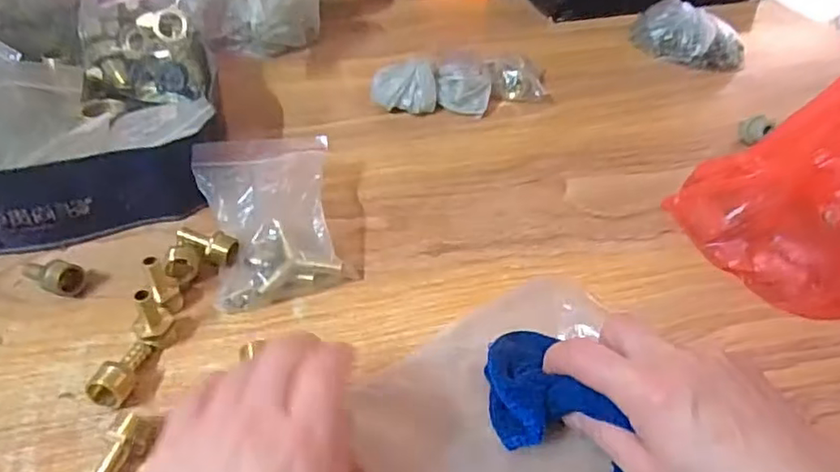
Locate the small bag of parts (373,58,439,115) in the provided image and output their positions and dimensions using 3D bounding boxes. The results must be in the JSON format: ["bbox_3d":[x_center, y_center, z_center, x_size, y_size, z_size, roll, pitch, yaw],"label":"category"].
[{"bbox_3d":[-0.014,-0.136,0.557,0.057,0.042,0.035,2,40,0],"label":"small bag of parts"}]

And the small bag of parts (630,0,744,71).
[{"bbox_3d":[0.286,-0.216,0.654,0.055,0.049,0.119,-22,45,-26],"label":"small bag of parts"}]

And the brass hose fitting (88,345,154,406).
[{"bbox_3d":[-0.162,0.074,0.329,0.018,0.017,0.041,8,40,7],"label":"brass hose fitting"}]

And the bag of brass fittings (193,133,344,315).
[{"bbox_3d":[-0.103,-0.020,0.419,0.087,0.041,0.138,-12,42,-16],"label":"bag of brass fittings"}]

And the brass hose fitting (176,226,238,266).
[{"bbox_3d":[-0.141,0.006,0.400,0.040,0.014,0.017,19,41,-2],"label":"brass hose fitting"}]

